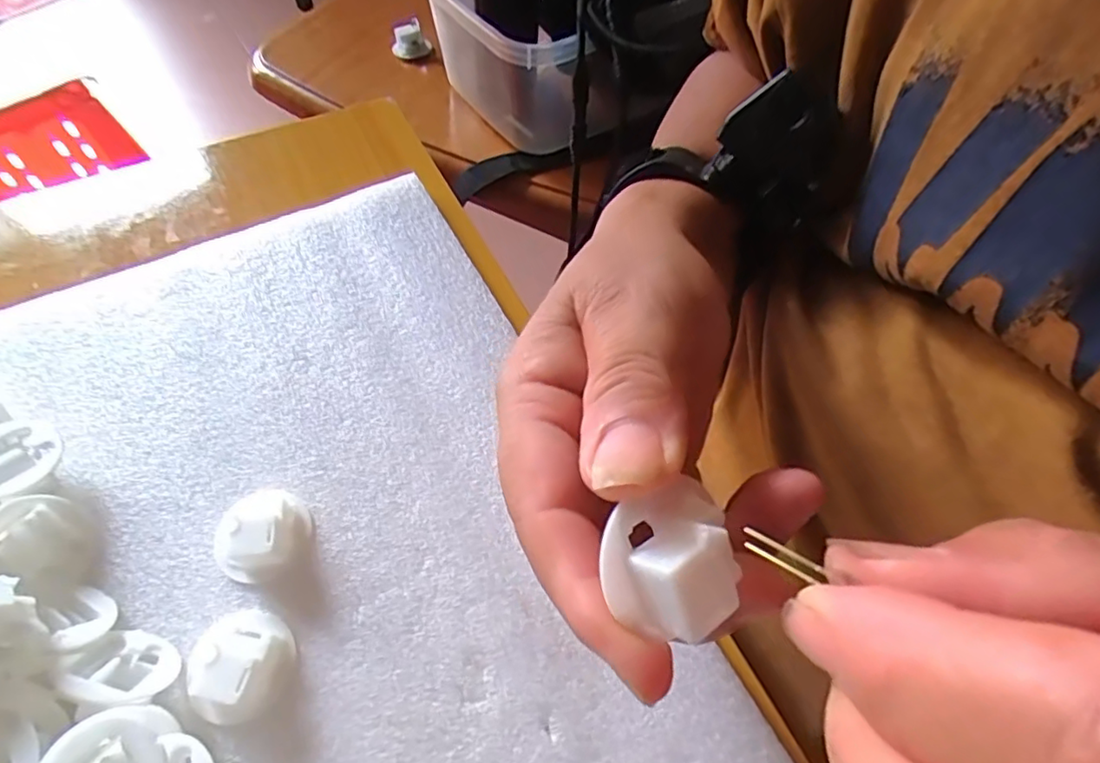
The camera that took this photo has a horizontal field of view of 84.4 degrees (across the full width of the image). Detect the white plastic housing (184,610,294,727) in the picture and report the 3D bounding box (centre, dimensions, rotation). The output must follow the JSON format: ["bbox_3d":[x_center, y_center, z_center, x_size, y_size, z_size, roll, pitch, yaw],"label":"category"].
[{"bbox_3d":[-0.099,0.088,0.194,0.027,0.016,0.032,-26,64,-17],"label":"white plastic housing"}]

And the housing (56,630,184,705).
[{"bbox_3d":[-0.133,0.091,0.186,0.029,0.032,0.010,20,94,8],"label":"housing"}]

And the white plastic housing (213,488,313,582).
[{"bbox_3d":[-0.105,0.051,0.215,0.032,0.017,0.032,1,59,-2],"label":"white plastic housing"}]

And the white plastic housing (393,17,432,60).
[{"bbox_3d":[-0.123,-0.298,0.530,0.028,0.026,0.026,-27,64,-18],"label":"white plastic housing"}]

